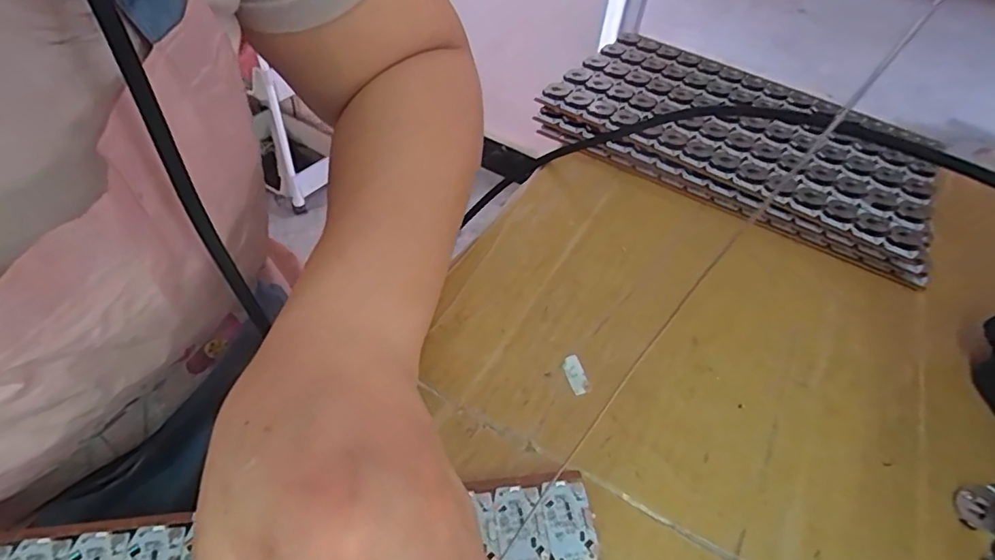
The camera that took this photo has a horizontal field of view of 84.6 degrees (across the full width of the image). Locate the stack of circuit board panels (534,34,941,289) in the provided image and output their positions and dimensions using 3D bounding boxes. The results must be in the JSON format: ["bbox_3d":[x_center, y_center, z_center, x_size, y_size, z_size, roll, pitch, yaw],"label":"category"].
[{"bbox_3d":[0.168,-0.105,0.389,0.252,0.034,0.157,29,51,19],"label":"stack of circuit board panels"}]

